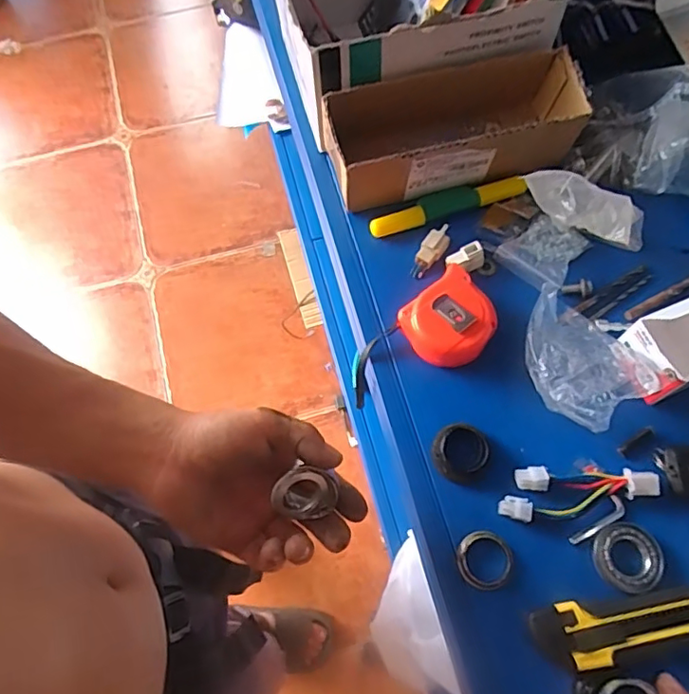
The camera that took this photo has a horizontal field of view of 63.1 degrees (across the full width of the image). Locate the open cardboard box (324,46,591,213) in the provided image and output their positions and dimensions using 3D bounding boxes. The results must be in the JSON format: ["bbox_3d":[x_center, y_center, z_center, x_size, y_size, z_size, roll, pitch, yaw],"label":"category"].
[{"bbox_3d":[0.092,-0.186,0.489,0.205,0.073,0.075,-11,68,-3],"label":"open cardboard box"}]

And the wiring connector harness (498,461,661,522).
[{"bbox_3d":[0.166,0.100,0.402,0.110,0.012,0.036,-8,68,-2],"label":"wiring connector harness"}]

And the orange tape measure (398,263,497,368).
[{"bbox_3d":[0.083,-0.019,0.443,0.066,0.031,0.062,-37,72,-13],"label":"orange tape measure"}]

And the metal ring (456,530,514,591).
[{"bbox_3d":[0.098,0.148,0.390,0.037,0.009,0.038,0,68,1],"label":"metal ring"}]

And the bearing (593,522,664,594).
[{"bbox_3d":[0.196,0.145,0.386,0.044,0.008,0.044,0,68,1],"label":"bearing"}]

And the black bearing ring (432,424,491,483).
[{"bbox_3d":[0.085,0.077,0.415,0.040,0.011,0.040,0,68,1],"label":"black bearing ring"}]

